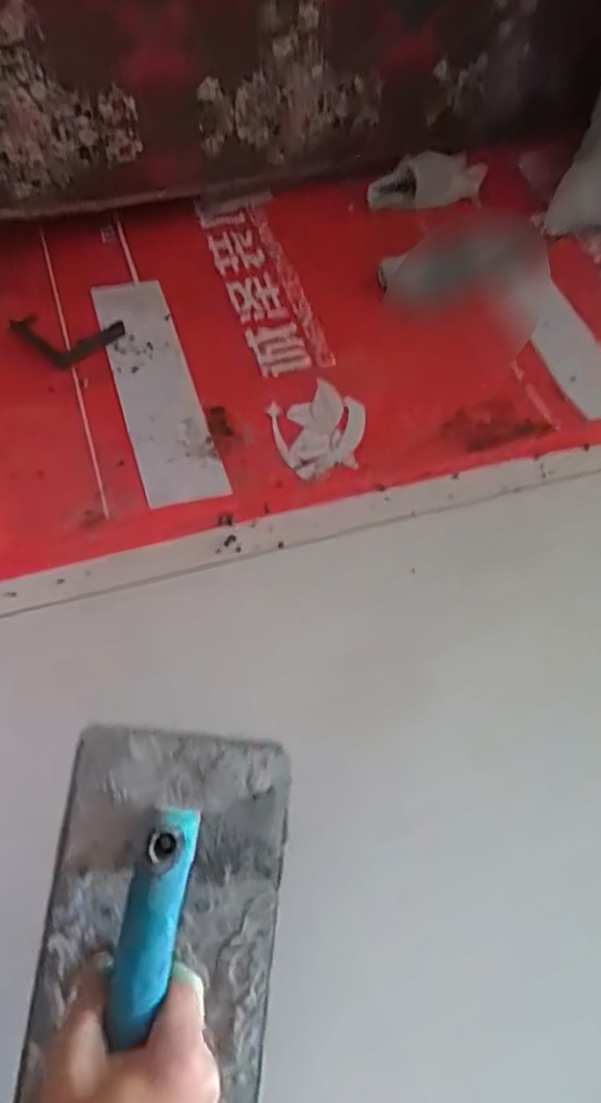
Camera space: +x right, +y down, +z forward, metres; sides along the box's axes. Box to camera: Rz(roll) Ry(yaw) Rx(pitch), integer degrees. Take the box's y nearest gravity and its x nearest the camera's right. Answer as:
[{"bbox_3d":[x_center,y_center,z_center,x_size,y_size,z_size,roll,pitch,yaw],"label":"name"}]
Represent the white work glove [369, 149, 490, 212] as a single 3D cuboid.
[{"bbox_3d":[0.166,-0.482,0.893,0.158,0.027,0.076,-3,60,-7],"label":"white work glove"}]

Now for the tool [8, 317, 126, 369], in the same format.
[{"bbox_3d":[-0.266,-0.239,0.767,0.128,0.018,0.057,11,60,2],"label":"tool"}]

